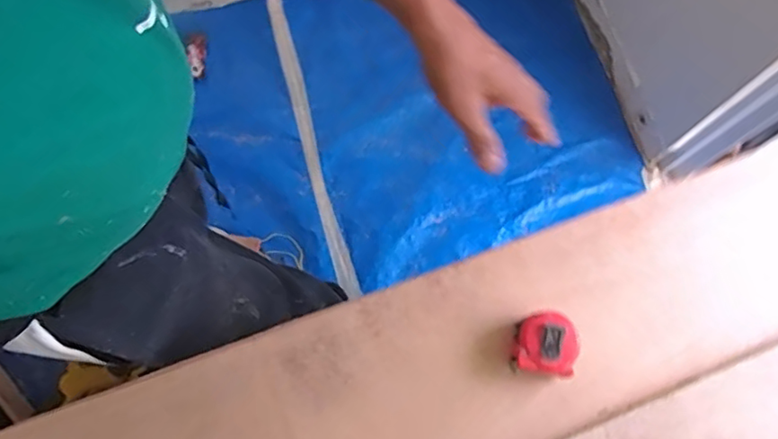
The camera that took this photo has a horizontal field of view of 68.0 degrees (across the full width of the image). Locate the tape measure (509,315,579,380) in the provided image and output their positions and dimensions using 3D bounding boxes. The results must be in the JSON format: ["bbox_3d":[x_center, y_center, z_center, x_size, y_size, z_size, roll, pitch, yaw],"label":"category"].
[{"bbox_3d":[0.163,0.128,0.592,0.065,0.037,0.064,0,68,-1],"label":"tape measure"}]

